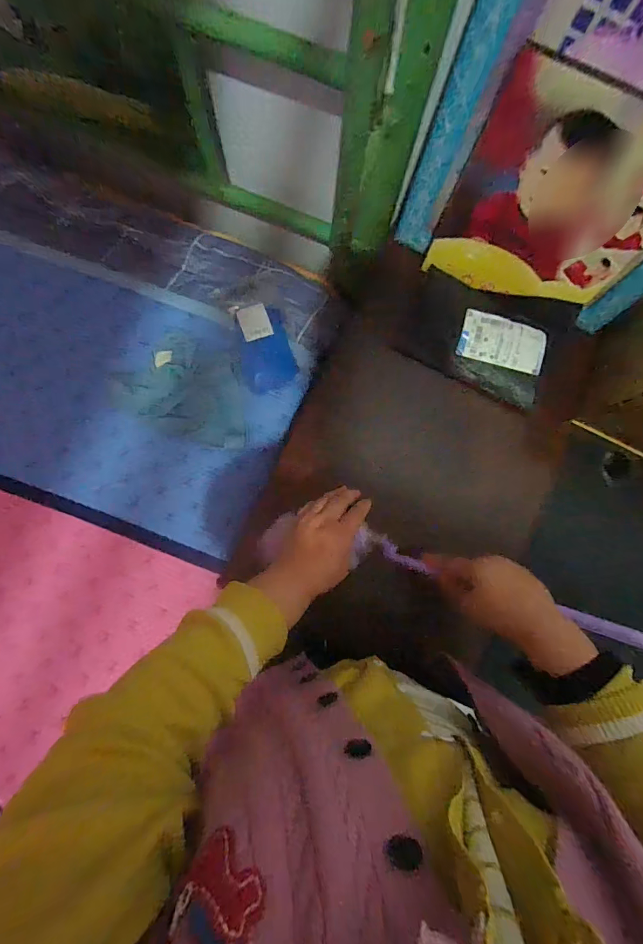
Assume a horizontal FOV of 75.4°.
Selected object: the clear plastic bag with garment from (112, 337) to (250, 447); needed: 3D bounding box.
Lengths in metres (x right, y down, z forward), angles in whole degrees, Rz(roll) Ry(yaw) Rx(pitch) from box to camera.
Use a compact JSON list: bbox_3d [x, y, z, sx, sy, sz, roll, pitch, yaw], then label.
[{"bbox_3d":[-0.262,-0.158,0.819,0.276,0.035,0.177,27,83,1],"label":"clear plastic bag with garment"}]

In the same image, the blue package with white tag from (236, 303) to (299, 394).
[{"bbox_3d":[-0.113,-0.243,0.800,0.101,0.026,0.163,-18,84,-5],"label":"blue package with white tag"}]

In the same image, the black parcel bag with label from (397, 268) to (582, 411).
[{"bbox_3d":[0.262,-0.215,0.660,0.255,0.060,0.146,25,83,0],"label":"black parcel bag with label"}]

